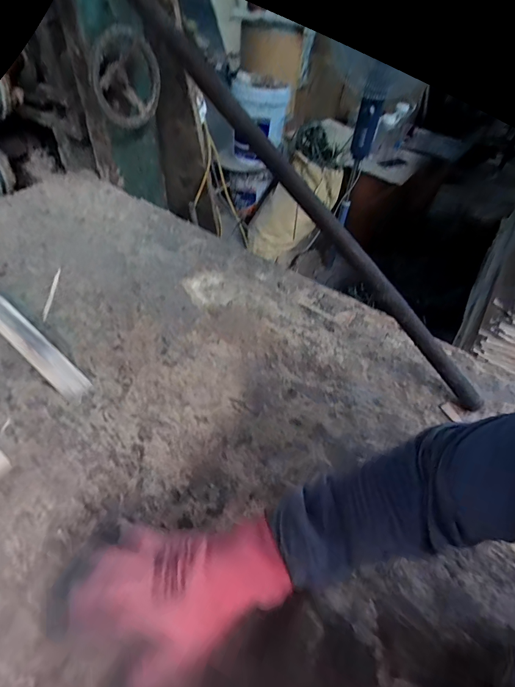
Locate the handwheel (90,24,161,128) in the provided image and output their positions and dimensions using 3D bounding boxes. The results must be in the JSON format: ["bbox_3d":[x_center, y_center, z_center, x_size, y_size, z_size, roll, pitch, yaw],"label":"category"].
[{"bbox_3d":[-0.270,-0.537,0.714,0.056,0.162,0.155,39,39,23],"label":"handwheel"}]

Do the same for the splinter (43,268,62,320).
[{"bbox_3d":[-0.356,-0.090,0.613,0.011,0.005,0.132,-5,51,-10],"label":"splinter"}]

